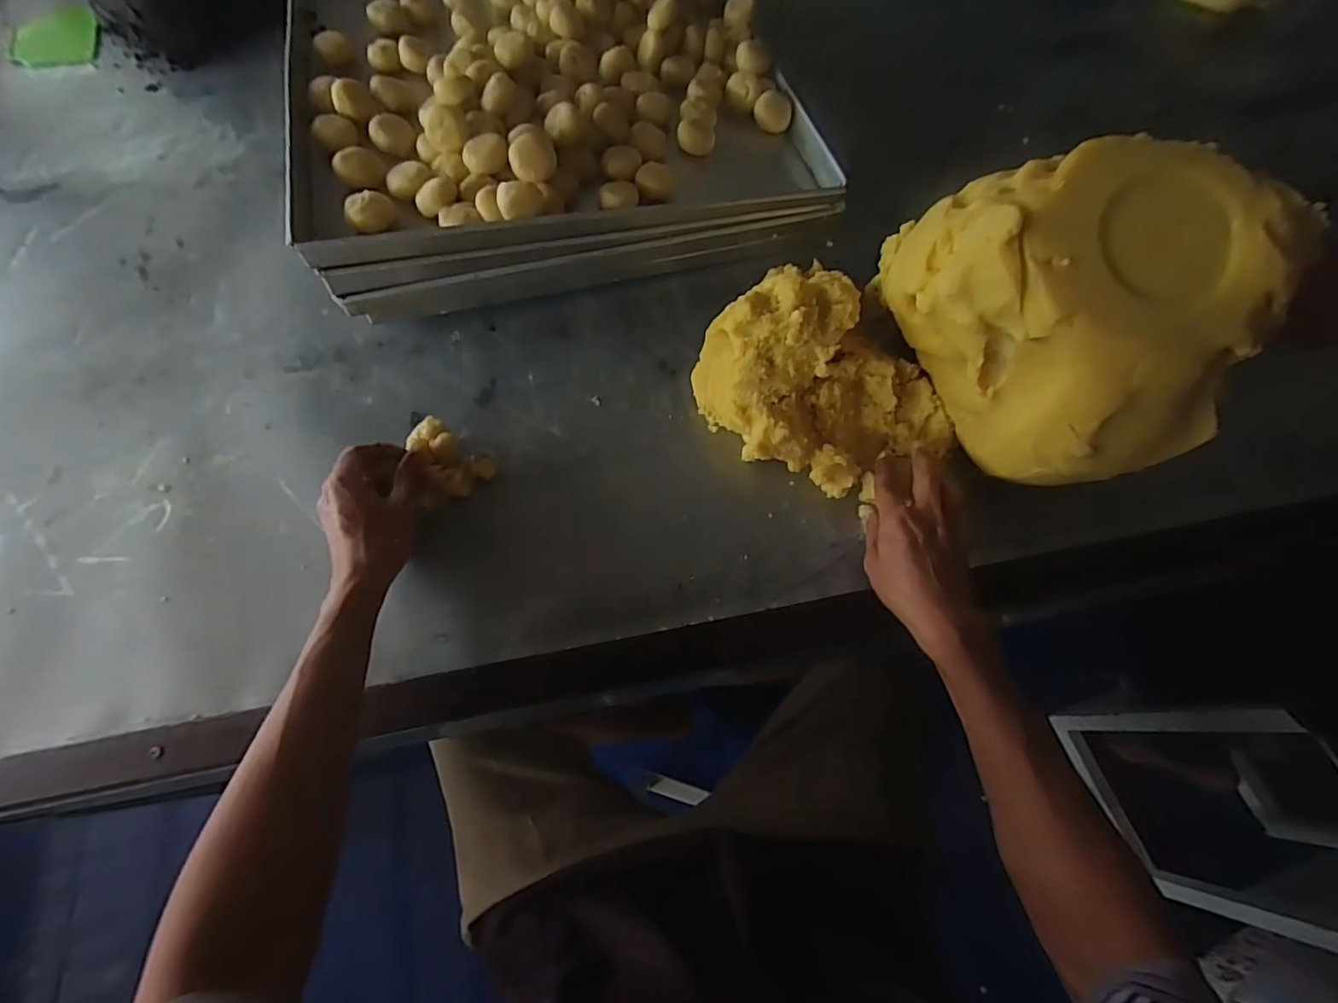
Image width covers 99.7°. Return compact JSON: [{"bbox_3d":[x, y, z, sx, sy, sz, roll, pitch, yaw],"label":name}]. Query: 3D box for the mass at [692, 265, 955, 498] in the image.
[{"bbox_3d":[0.139,-0.105,0.498,0.163,0.110,0.204,-41,73,-16],"label":"mass"}]

